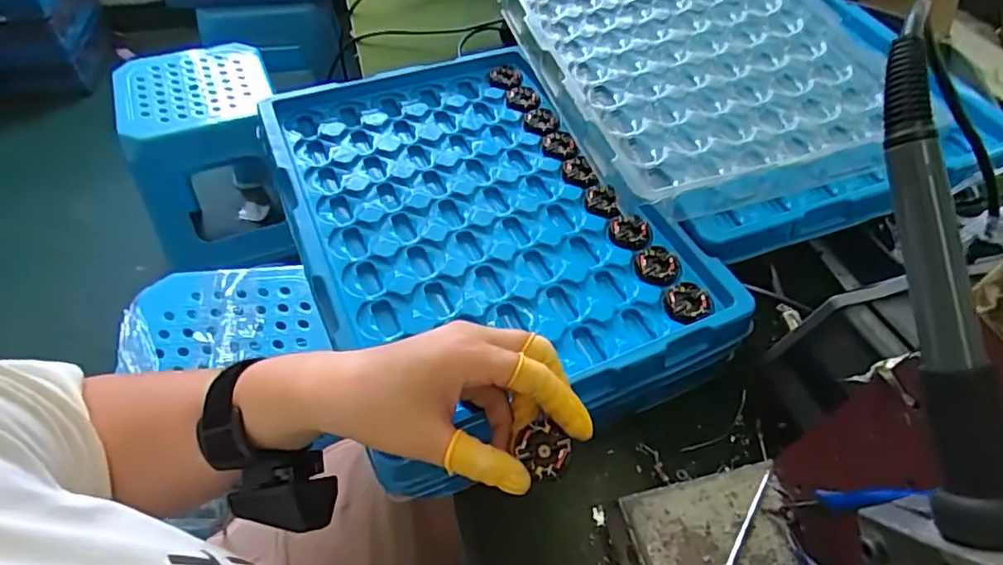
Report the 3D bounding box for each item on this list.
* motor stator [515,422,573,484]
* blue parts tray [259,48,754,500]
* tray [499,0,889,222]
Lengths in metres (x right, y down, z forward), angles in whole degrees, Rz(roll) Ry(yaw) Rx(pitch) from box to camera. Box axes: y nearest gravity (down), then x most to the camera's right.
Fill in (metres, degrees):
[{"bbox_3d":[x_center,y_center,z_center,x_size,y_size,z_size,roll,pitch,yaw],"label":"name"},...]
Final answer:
[{"bbox_3d":[0.022,0.089,0.307,0.025,0.010,0.029,-28,57,-23],"label":"motor stator"},{"bbox_3d":[-0.028,-0.051,0.474,0.257,0.052,0.375,-19,54,-17],"label":"blue parts tray"},{"bbox_3d":[0.176,-0.225,0.545,0.278,0.023,0.367,-17,56,-8],"label":"tray"}]

